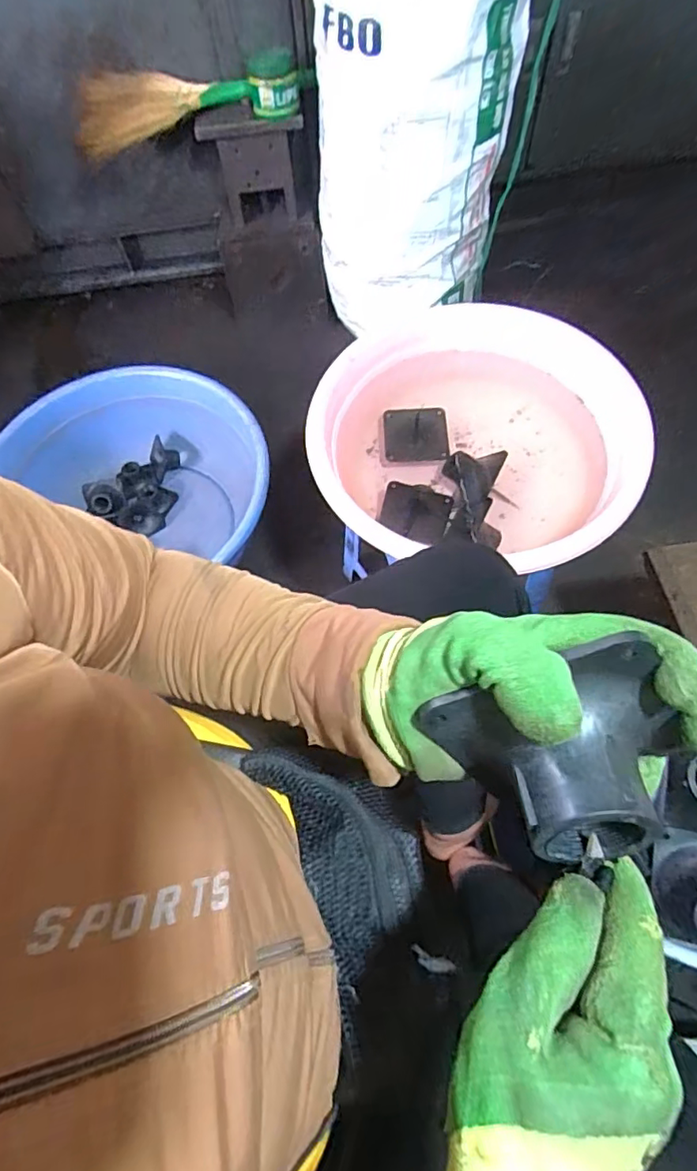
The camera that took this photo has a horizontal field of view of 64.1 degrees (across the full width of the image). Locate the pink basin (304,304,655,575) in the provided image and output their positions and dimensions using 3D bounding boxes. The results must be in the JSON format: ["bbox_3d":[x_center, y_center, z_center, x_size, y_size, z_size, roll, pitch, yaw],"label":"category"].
[{"bbox_3d":[0.175,-0.216,0.779,0.423,0.114,0.360,5,65,5],"label":"pink basin"}]

